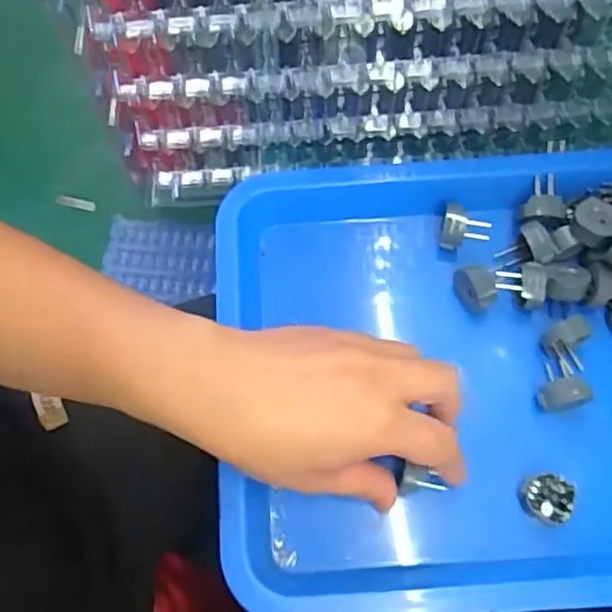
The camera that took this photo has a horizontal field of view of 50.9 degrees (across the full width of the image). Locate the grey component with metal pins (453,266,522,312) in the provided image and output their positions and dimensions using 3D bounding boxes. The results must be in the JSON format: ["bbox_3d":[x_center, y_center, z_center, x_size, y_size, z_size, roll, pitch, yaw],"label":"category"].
[{"bbox_3d":[0.112,-0.012,0.398,0.033,0.022,0.026,-13,68,-6],"label":"grey component with metal pins"}]

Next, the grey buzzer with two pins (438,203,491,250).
[{"bbox_3d":[0.101,-0.052,0.410,0.029,0.020,0.027,8,67,3],"label":"grey buzzer with two pins"}]

